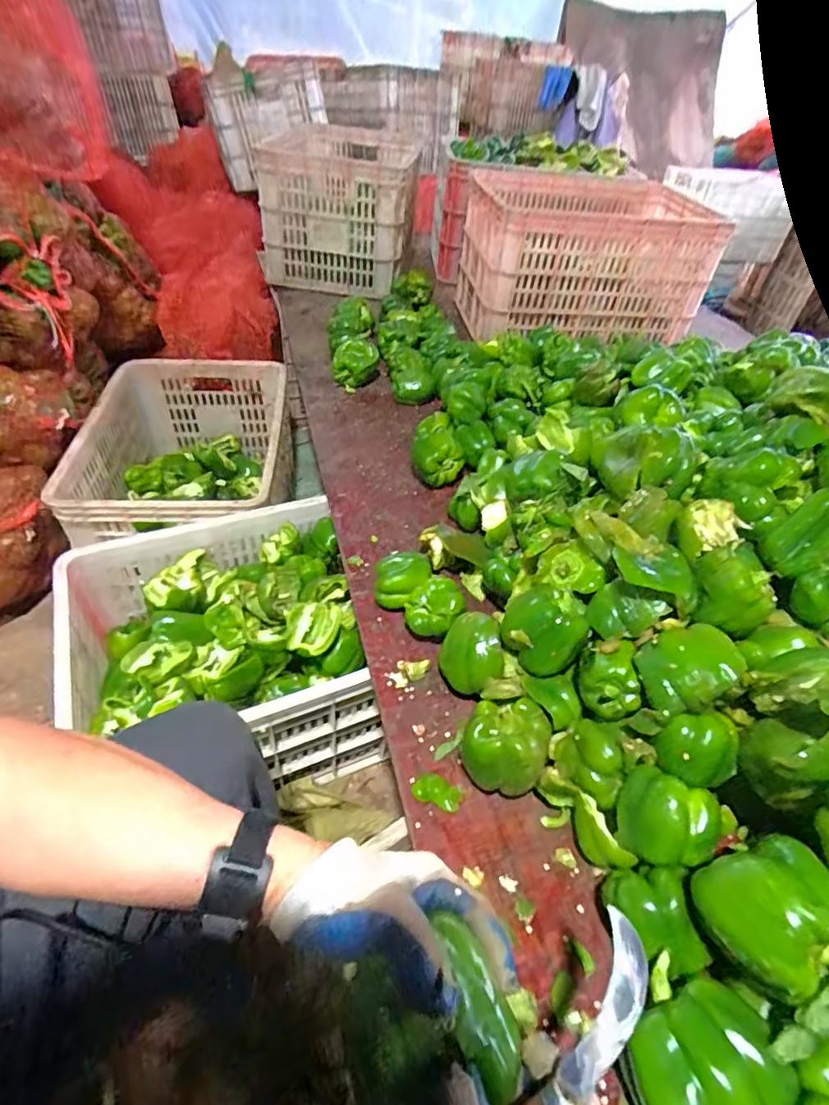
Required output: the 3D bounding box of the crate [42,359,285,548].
[{"bbox_3d":[-0.462,-0.182,1.132,0.372,0.233,0.521,0,45,-8],"label":"crate"}]

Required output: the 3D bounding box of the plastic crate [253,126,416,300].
[{"bbox_3d":[-0.182,-0.927,1.447,0.380,0.271,0.531,5,45,-2],"label":"plastic crate"}]

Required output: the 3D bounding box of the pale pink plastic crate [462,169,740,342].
[{"bbox_3d":[0.368,-0.668,1.229,0.495,0.237,0.356,2,45,-6],"label":"pale pink plastic crate"}]

